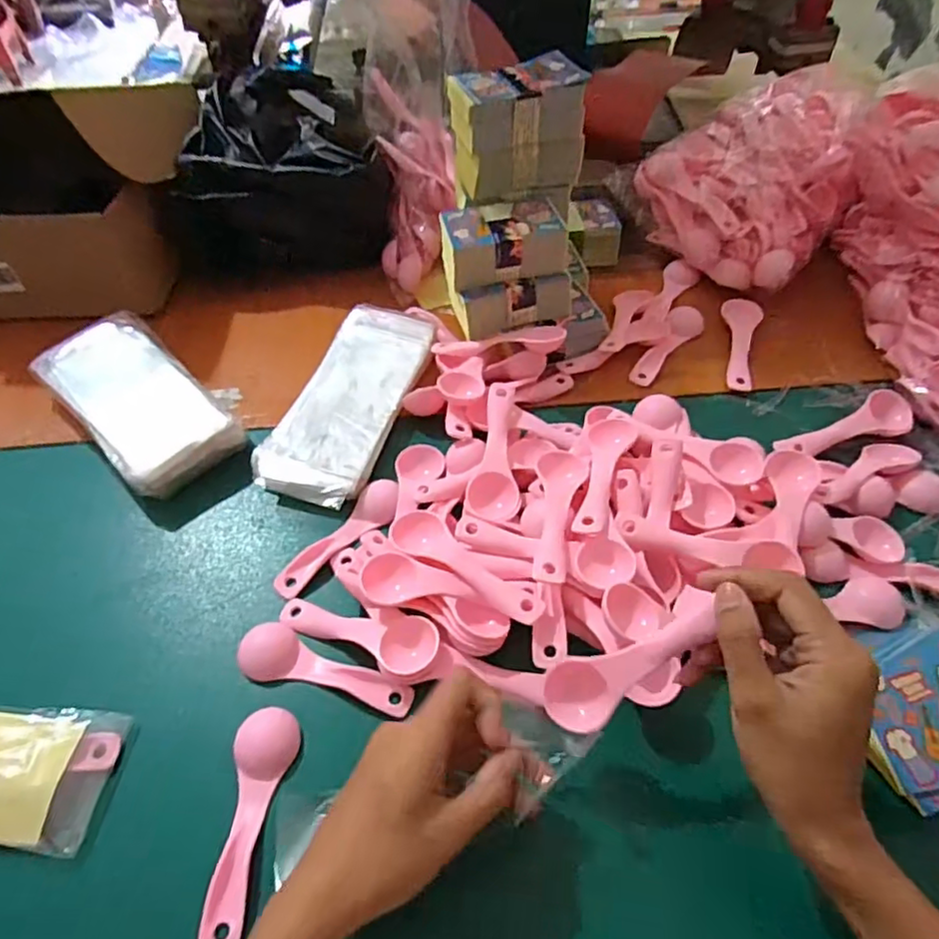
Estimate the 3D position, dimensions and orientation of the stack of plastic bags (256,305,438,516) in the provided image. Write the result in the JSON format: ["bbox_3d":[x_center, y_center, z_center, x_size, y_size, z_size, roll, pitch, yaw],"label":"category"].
[{"bbox_3d":[-0.096,-0.057,0.494,0.084,0.022,0.196,16,54,12],"label":"stack of plastic bags"}]

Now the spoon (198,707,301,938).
[{"bbox_3d":[-0.115,0.184,0.321,0.031,0.010,0.111,2,53,1],"label":"spoon"}]

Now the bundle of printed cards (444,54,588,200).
[{"bbox_3d":[0.035,-0.277,0.498,0.103,0.078,0.064,-12,54,-9],"label":"bundle of printed cards"}]

